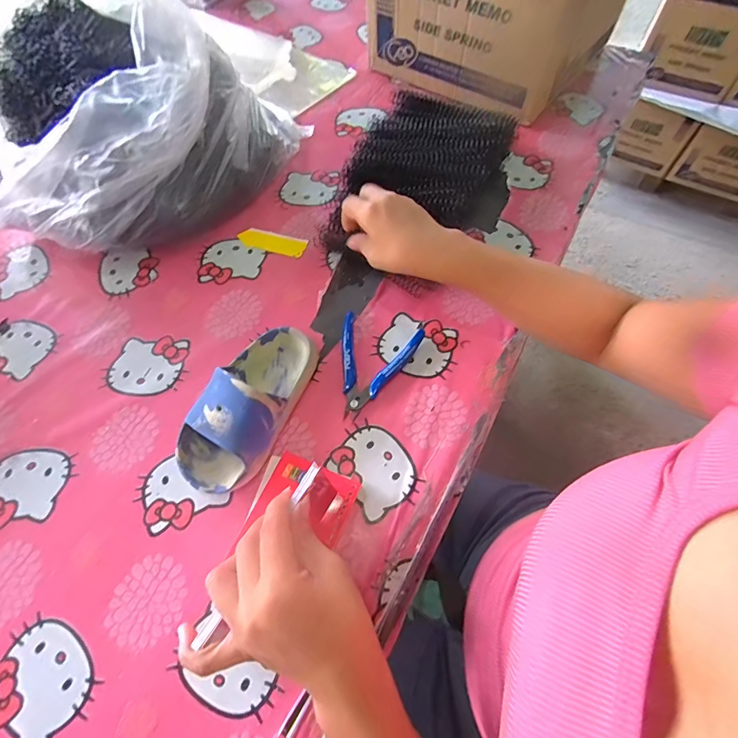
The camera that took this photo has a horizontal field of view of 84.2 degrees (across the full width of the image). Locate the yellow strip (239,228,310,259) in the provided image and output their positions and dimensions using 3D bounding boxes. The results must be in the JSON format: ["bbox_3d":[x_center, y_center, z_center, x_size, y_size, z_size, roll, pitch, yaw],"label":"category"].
[{"bbox_3d":[-0.123,-0.164,0.525,0.090,0.004,0.032,16,63,11],"label":"yellow strip"}]

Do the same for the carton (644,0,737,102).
[{"bbox_3d":[1.046,-1.053,1.258,0.288,0.305,0.212,28,67,15],"label":"carton"}]

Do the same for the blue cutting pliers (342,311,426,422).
[{"bbox_3d":[0.005,-0.002,0.426,0.084,0.015,0.110,12,63,8],"label":"blue cutting pliers"}]

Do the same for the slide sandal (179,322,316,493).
[{"bbox_3d":[-0.114,0.028,0.389,0.084,0.059,0.172,25,65,15],"label":"slide sandal"}]

